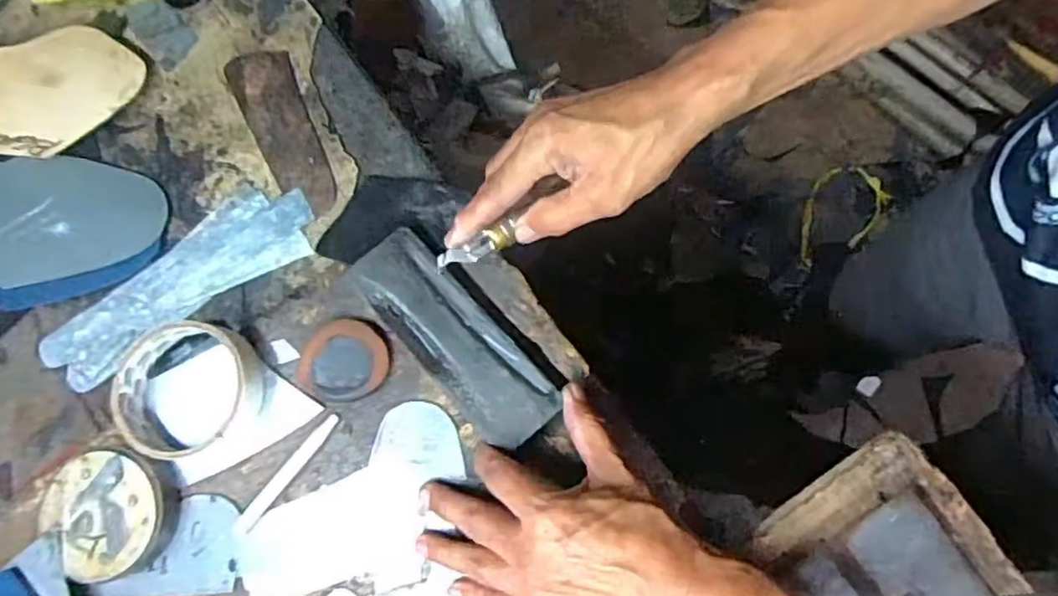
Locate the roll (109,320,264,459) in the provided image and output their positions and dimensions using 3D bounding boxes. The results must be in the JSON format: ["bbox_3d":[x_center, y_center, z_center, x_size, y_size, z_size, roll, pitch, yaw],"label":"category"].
[{"bbox_3d":[-0.213,0.055,0.412,0.087,0.034,0.075,-33,79,-10],"label":"roll"}]

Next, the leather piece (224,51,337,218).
[{"bbox_3d":[-0.174,-0.121,0.472,0.045,0.004,0.139,-29,78,5],"label":"leather piece"}]

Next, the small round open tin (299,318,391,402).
[{"bbox_3d":[-0.115,0.038,0.410,0.055,0.012,0.049,0,75,-2],"label":"small round open tin"}]

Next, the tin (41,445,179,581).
[{"bbox_3d":[-0.253,0.129,0.397,0.073,0.024,0.073,0,75,-2],"label":"tin"}]

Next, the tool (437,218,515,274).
[{"bbox_3d":[-0.032,-0.030,0.402,0.054,0.010,0.012,-23,77,4],"label":"tool"}]

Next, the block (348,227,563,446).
[{"bbox_3d":[-0.047,0.024,0.404,0.053,0.020,0.148,-41,80,-11],"label":"block"}]

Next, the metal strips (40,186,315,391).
[{"bbox_3d":[-0.242,-0.013,0.457,0.200,0.006,0.065,-32,77,-3],"label":"metal strips"}]

